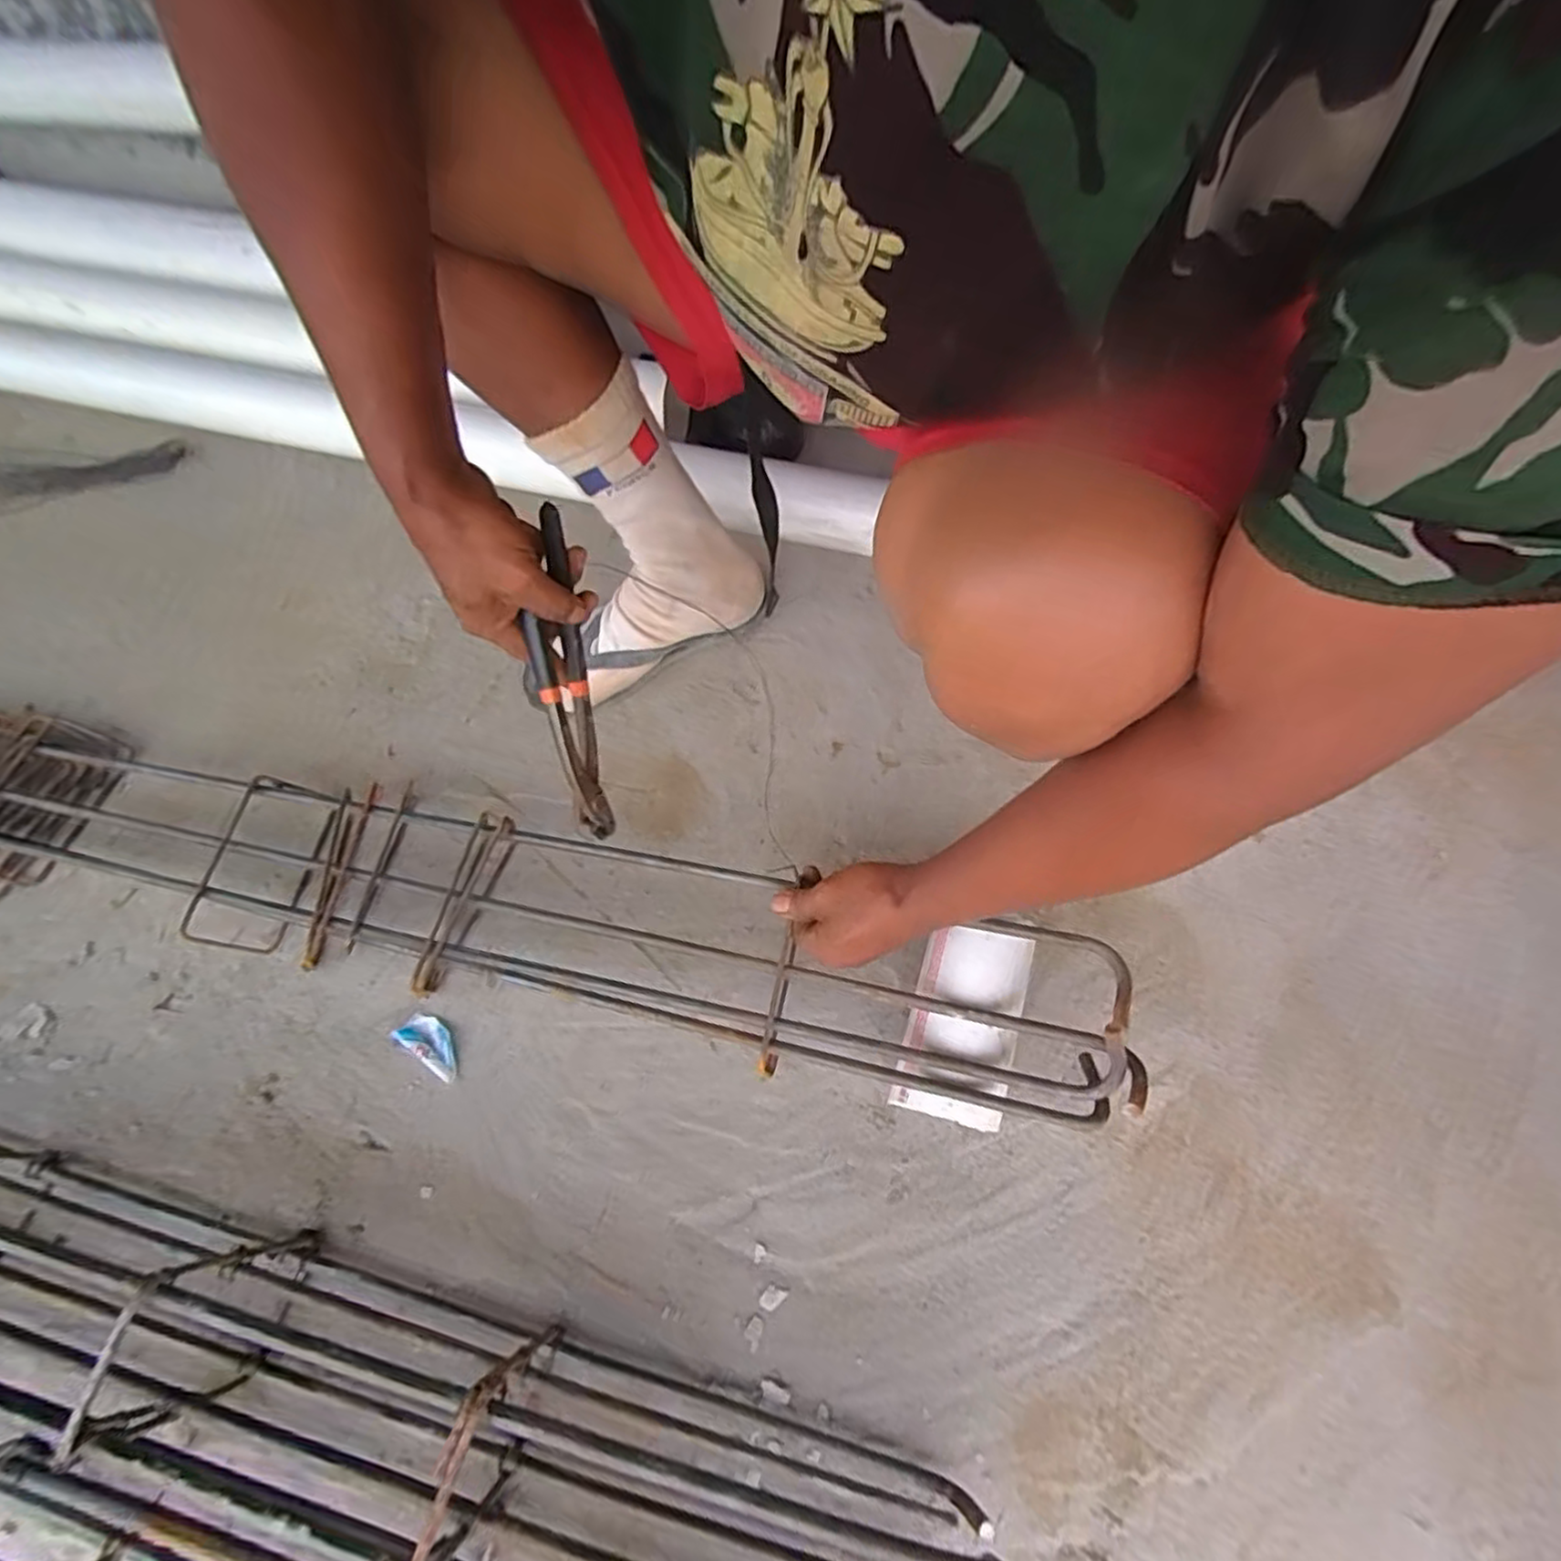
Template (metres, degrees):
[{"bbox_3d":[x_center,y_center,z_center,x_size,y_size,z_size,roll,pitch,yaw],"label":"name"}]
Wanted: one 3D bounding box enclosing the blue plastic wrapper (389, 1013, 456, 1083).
[{"bbox_3d":[-0.272,0.205,0.551,0.060,0.007,0.028,32,70,15],"label":"blue plastic wrapper"}]

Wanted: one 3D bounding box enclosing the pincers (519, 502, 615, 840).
[{"bbox_3d":[-0.143,-0.065,0.471,0.028,0.038,0.220,-8,106,-2],"label":"pincers"}]

